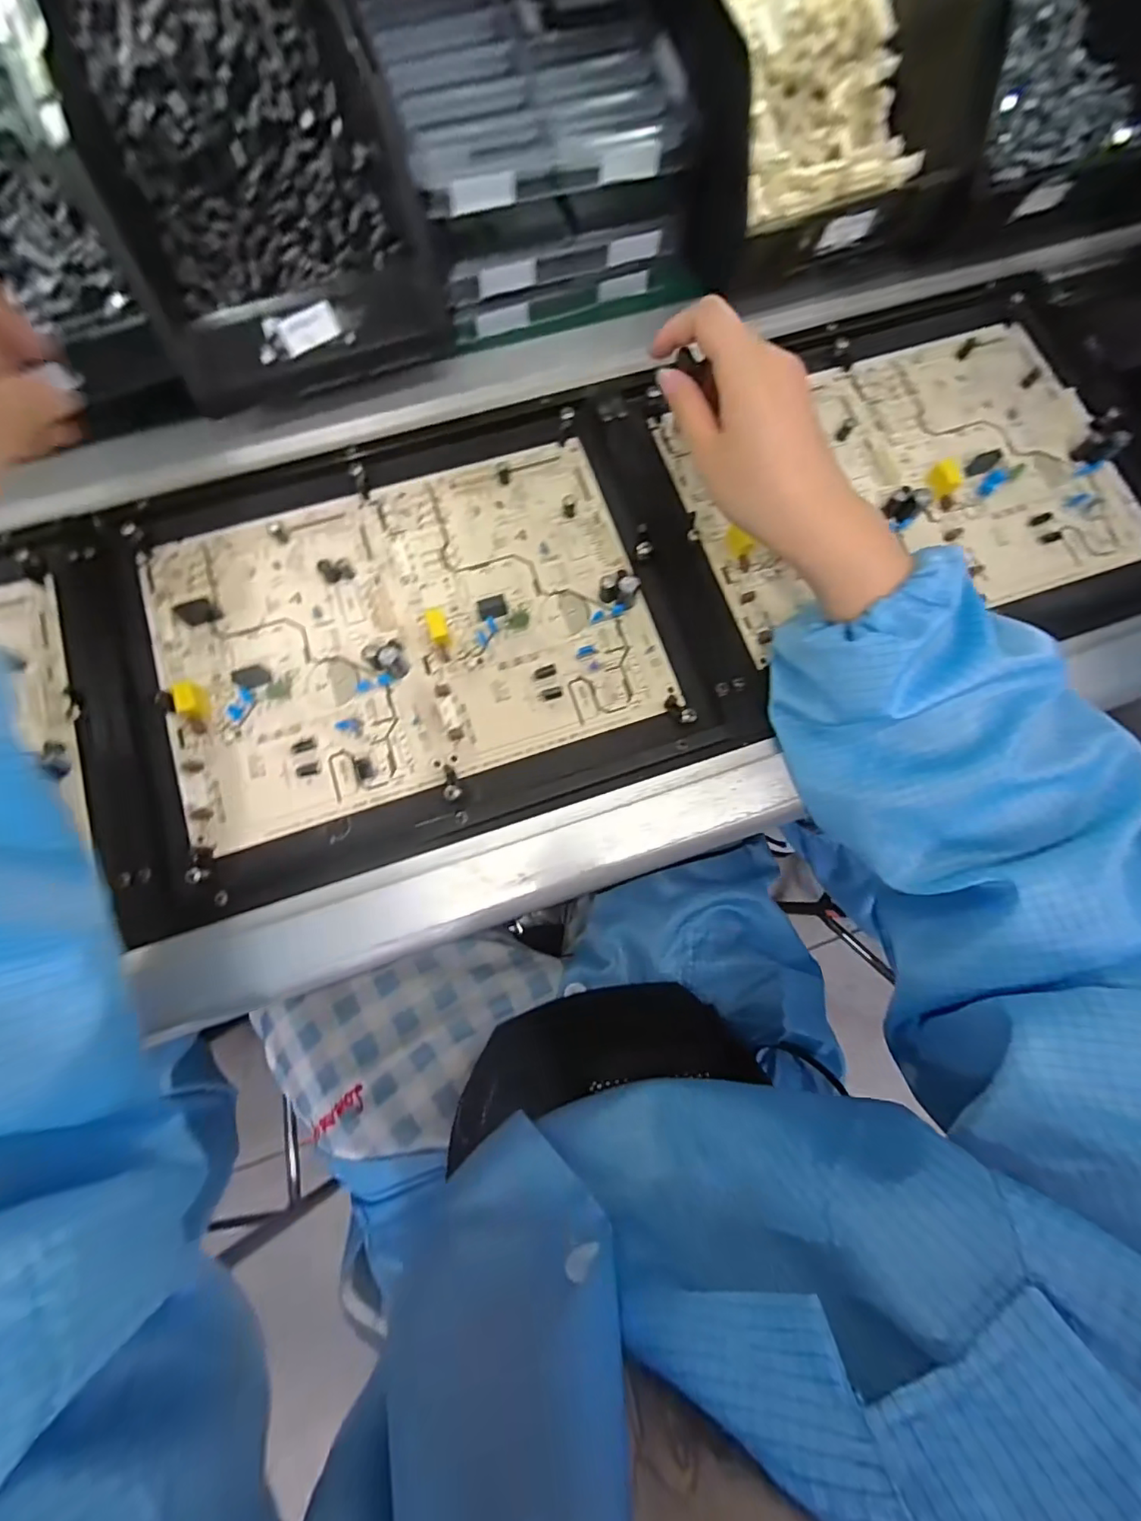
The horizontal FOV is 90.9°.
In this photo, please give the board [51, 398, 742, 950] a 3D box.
[{"bbox_3d":[-0.101,-0.075,0.337,0.356,0.016,0.256,-17,78,-5],"label":"board"}]

